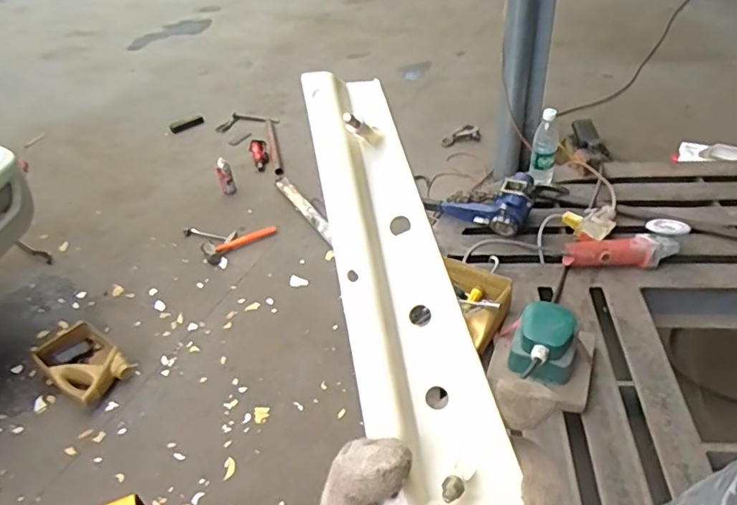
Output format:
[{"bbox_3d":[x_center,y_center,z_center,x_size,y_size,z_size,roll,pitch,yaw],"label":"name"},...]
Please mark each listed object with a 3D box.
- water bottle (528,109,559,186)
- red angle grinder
[{"bbox_3d":[0.488,-0.287,1.532,0.068,0.214,0.057,10,41,17],"label":"water bottle"},{"bbox_3d":[0.606,-0.017,1.322,0.281,0.084,0.105,-4,39,1],"label":"red angle grinder"}]

